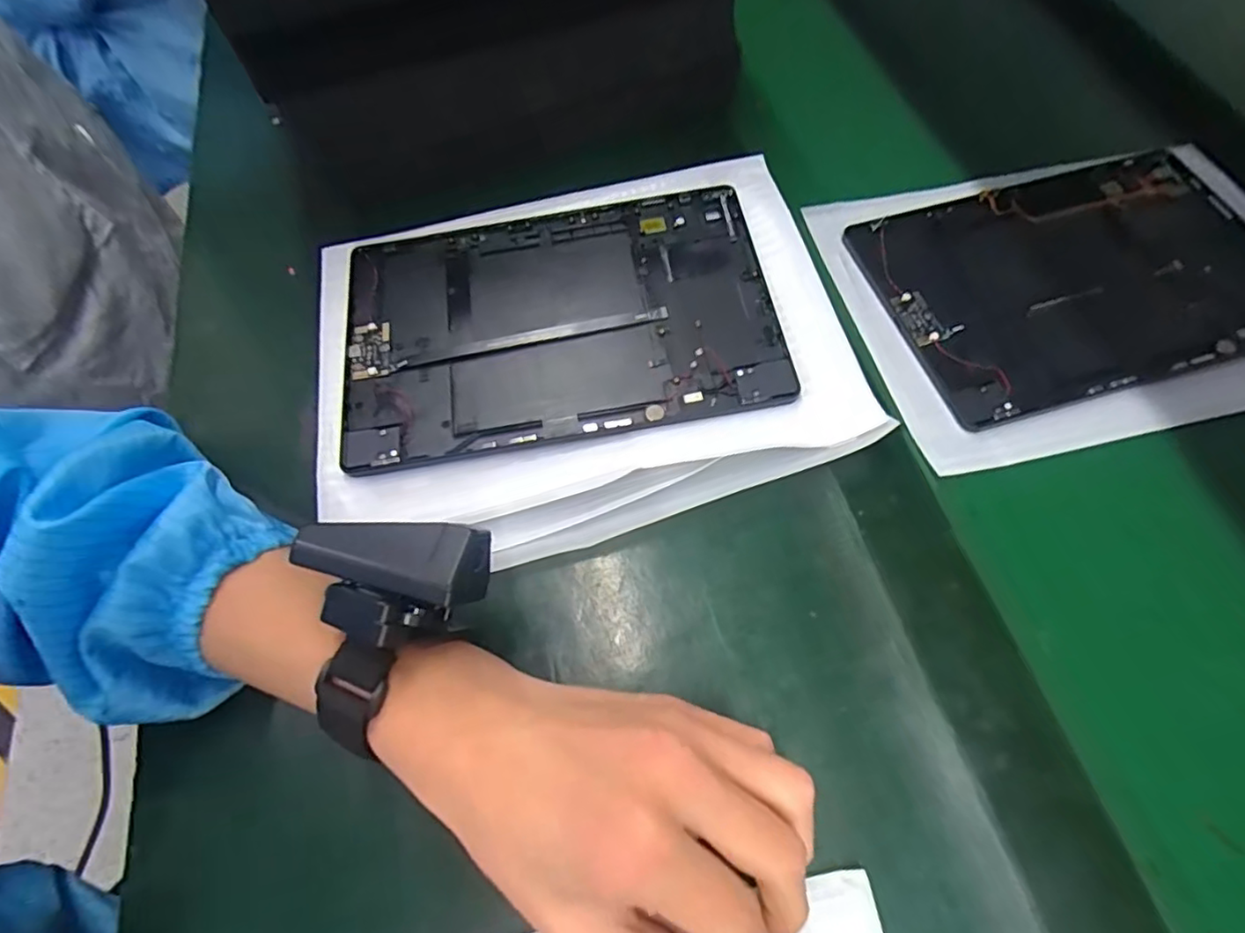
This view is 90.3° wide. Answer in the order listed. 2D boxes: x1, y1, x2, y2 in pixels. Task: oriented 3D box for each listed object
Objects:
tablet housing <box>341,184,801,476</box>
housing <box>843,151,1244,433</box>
[{"bbox_3d":[-0.038,-0.083,0.350,0.235,0.008,0.155,-10,64,0],"label":"tablet housing"},{"bbox_3d":[0.269,-0.114,0.368,0.228,0.012,0.152,-15,64,-6],"label":"housing"}]

